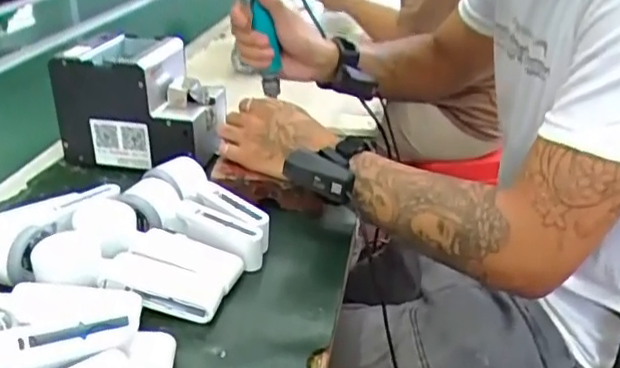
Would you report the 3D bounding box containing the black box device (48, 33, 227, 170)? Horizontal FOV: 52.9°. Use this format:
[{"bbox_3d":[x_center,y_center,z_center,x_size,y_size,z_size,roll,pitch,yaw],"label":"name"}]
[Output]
[{"bbox_3d":[-0.215,-0.110,0.815,0.193,0.136,0.146,2,27,5],"label":"black box device"}]

